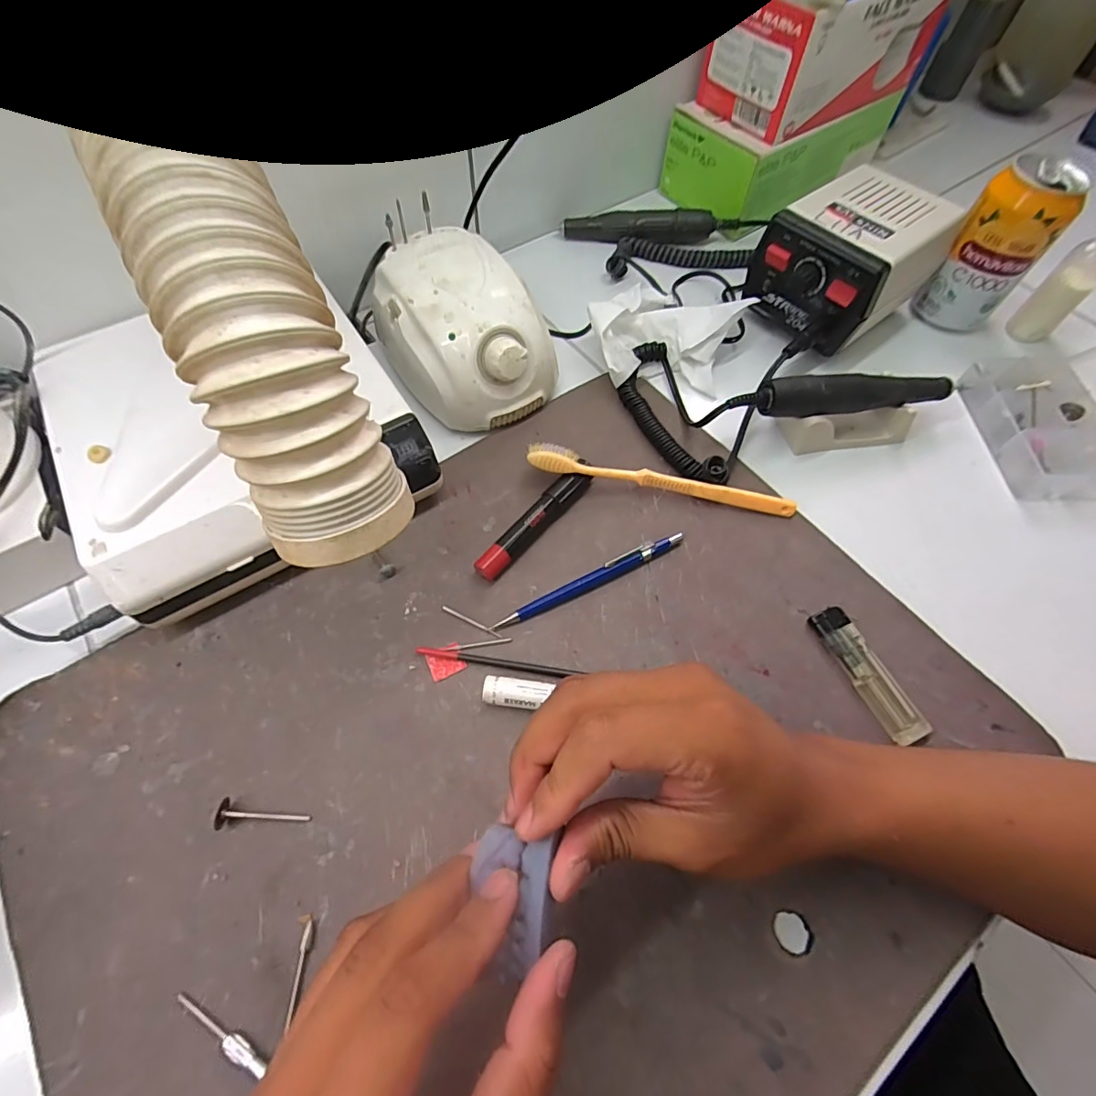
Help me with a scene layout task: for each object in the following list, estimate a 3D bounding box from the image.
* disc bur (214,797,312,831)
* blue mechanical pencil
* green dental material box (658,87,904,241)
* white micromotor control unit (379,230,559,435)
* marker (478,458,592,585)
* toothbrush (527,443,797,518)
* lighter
[{"bbox_3d":[-0.146,0.137,0.262,0.044,0.010,0.013,2,62,0],"label":"disc bur"},{"bbox_3d":[0.028,0.021,0.326,0.134,0.010,0.010,-25,66,-13],"label":"blue mechanical pencil"},{"bbox_3d":[0.236,-0.417,0.526,0.213,0.073,0.119,-35,68,-17],"label":"green dental material box"},{"bbox_3d":[-0.064,-0.161,0.386,0.103,0.079,0.135,-32,67,-16],"label":"white micromotor control unit"},{"bbox_3d":[-0.006,-0.019,0.344,0.017,0.015,0.108,36,67,16],"label":"marker"},{"bbox_3d":[0.078,-0.043,0.352,0.183,0.026,0.019,12,63,5],"label":"toothbrush"},{"bbox_3d":[0.188,0.073,0.301,0.023,0.010,0.081,-21,65,-12],"label":"lighter"}]

